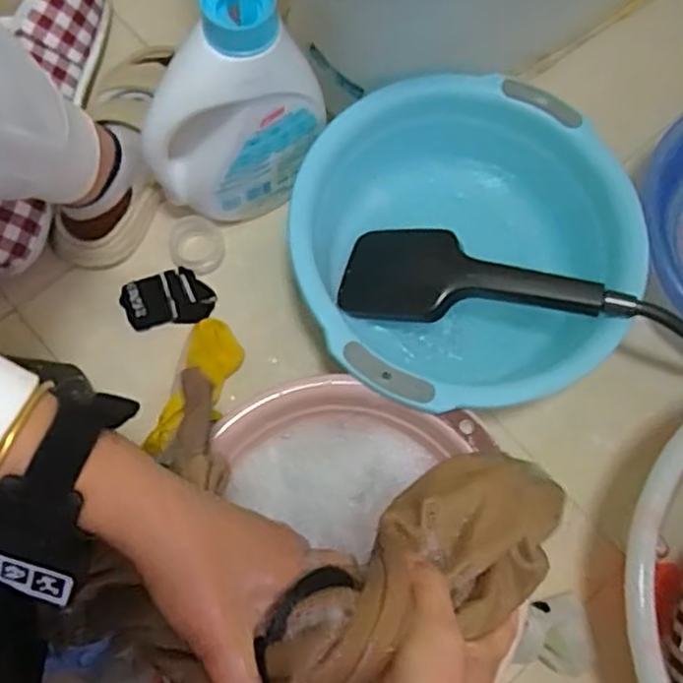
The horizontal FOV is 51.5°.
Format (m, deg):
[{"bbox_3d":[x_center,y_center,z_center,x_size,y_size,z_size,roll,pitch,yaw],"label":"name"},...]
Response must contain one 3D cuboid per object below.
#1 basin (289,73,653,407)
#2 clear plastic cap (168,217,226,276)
[{"bbox_3d":[0.105,-0.084,0.688,0.296,0.106,0.317,1,74,-2],"label":"basin"},{"bbox_3d":[-0.152,-0.103,0.744,0.055,0.016,0.065,-18,76,-7],"label":"clear plastic cap"}]

